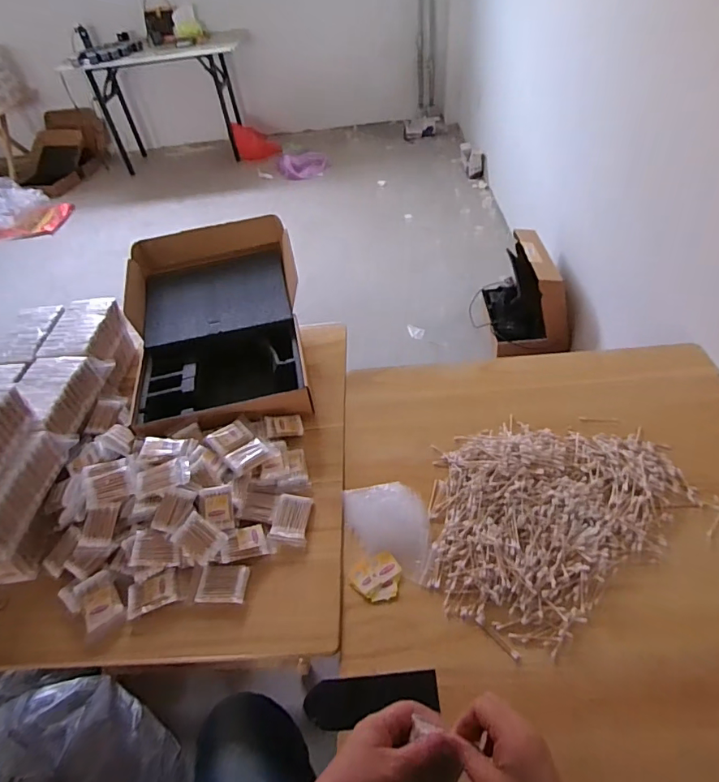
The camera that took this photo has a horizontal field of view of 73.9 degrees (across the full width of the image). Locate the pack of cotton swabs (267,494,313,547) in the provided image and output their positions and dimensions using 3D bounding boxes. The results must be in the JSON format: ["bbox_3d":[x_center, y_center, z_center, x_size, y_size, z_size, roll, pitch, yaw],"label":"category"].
[{"bbox_3d":[-0.118,0.221,0.828,0.059,0.020,0.082,3,46,10],"label":"pack of cotton swabs"}]

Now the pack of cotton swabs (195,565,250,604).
[{"bbox_3d":[-0.218,0.305,0.759,0.076,0.012,0.056,-2,46,6],"label":"pack of cotton swabs"}]

